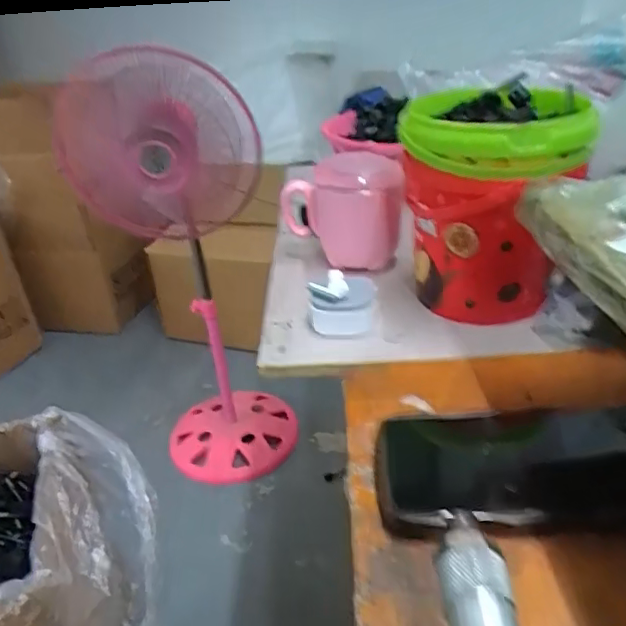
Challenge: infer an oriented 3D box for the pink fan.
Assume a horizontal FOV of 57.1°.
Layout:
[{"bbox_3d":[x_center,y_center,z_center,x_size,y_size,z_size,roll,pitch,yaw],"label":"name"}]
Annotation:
[{"bbox_3d":[-0.259,-0.075,1.222,0.338,0.870,0.341,-16,33,-17],"label":"pink fan"}]

